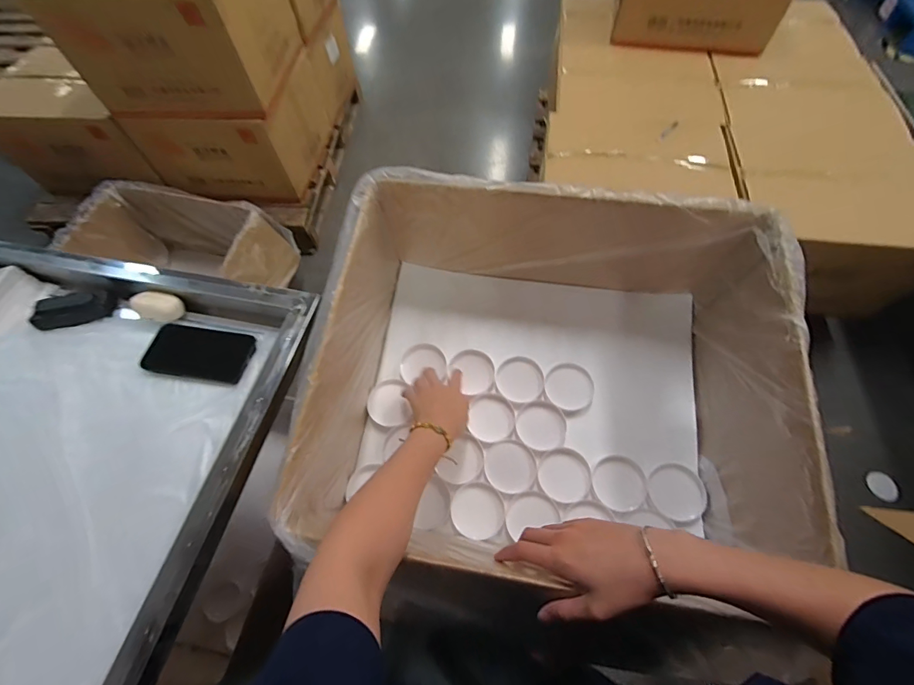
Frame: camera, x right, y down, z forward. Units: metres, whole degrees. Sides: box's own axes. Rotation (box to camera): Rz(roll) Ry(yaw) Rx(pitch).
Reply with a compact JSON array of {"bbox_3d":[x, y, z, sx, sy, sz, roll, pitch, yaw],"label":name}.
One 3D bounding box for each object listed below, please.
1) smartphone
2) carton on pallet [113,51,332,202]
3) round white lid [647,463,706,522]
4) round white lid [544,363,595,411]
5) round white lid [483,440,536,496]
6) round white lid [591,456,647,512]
[{"bbox_3d":[-0.360,0.014,0.550,0.147,0.010,0.073,9,62,6],"label":"smartphone"},{"bbox_3d":[-0.816,-0.824,1.494,0.511,0.297,0.480,5,62,5],"label":"carton on pallet"},{"bbox_3d":[0.315,0.212,0.563,0.075,0.016,0.076,2,57,-3],"label":"round white lid"},{"bbox_3d":[0.180,0.069,0.633,0.074,0.009,0.076,-1,61,1],"label":"round white lid"},{"bbox_3d":[0.081,0.188,0.600,0.073,0.008,0.075,-1,61,1],"label":"round white lid"},{"bbox_3d":[0.237,0.203,0.573,0.075,0.012,0.074,-1,61,1],"label":"round white lid"}]

